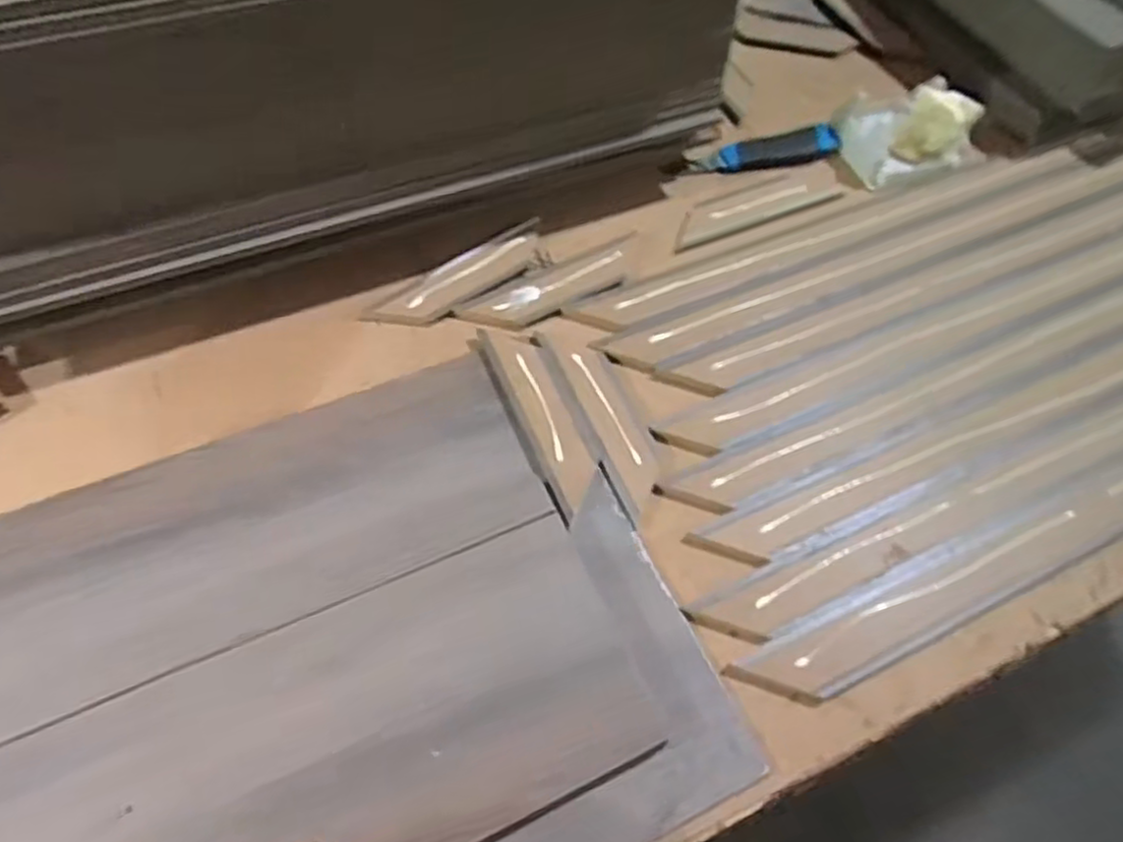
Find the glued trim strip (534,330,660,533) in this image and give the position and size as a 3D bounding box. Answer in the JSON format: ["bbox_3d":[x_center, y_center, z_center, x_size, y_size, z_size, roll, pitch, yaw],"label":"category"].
[{"bbox_3d":[0.036,-0.006,0.568,0.050,0.005,0.177,-19,62,-13],"label":"glued trim strip"}]

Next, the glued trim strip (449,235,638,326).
[{"bbox_3d":[-0.003,-0.122,0.638,0.175,0.006,0.047,-28,65,-18],"label":"glued trim strip"}]

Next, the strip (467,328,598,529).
[{"bbox_3d":[-0.018,-0.006,0.560,0.046,0.006,0.179,-22,63,-15],"label":"strip"}]

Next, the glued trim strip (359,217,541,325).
[{"bbox_3d":[-0.087,-0.128,0.632,0.172,0.008,0.044,-32,66,-19],"label":"glued trim strip"}]

